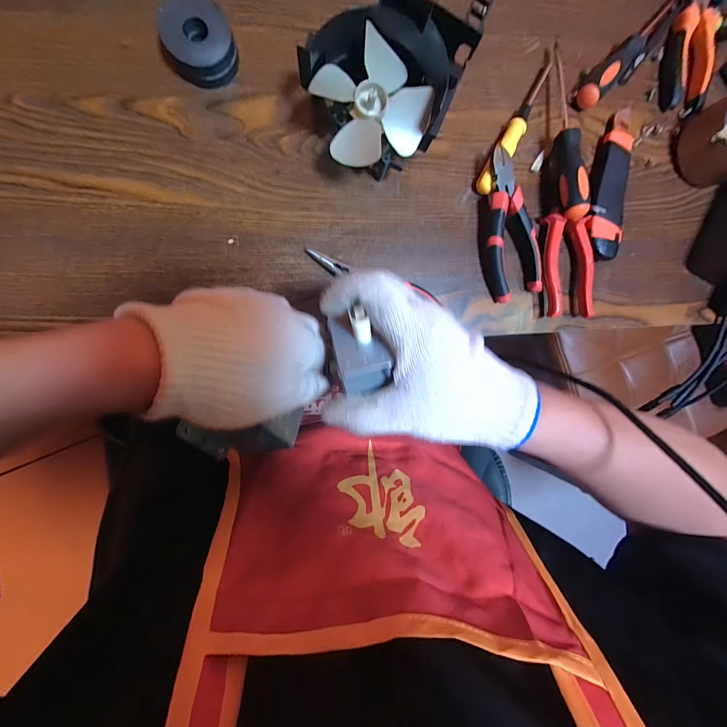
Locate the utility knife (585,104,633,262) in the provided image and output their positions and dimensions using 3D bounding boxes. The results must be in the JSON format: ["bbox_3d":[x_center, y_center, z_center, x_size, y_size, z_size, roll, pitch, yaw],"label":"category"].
[{"bbox_3d":[0.293,-0.214,0.376,0.043,0.024,0.175,9,94,-9],"label":"utility knife"}]

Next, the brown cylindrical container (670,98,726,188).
[{"bbox_3d":[0.431,-0.266,0.379,0.088,0.049,0.090,-21,98,-6],"label":"brown cylindrical container"}]

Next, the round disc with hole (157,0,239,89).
[{"bbox_3d":[-0.153,-0.296,0.295,0.063,0.030,0.061,-1,95,-8],"label":"round disc with hole"}]

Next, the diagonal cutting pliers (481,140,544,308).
[{"bbox_3d":[0.157,-0.151,0.360,0.059,0.029,0.152,-21,98,-6],"label":"diagonal cutting pliers"}]

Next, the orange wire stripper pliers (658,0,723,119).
[{"bbox_3d":[0.390,-0.385,0.376,0.055,0.023,0.154,6,94,-9],"label":"orange wire stripper pliers"}]

